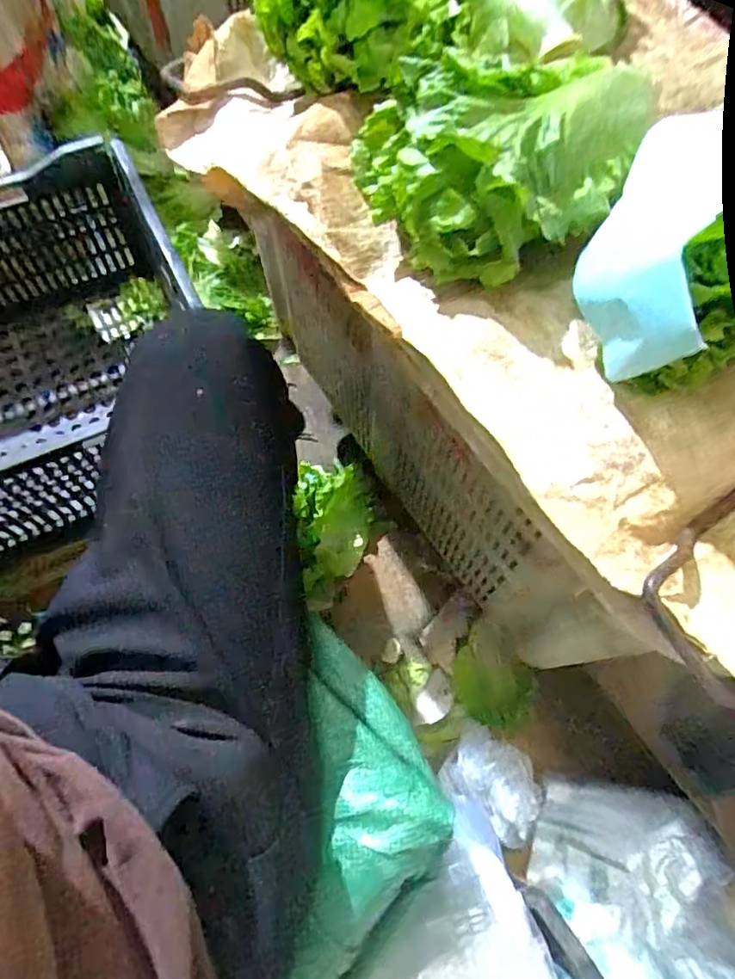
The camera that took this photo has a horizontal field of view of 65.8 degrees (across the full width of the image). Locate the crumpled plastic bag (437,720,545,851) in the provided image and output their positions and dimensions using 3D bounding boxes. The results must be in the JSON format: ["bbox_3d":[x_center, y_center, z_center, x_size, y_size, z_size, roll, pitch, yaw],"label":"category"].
[{"bbox_3d":[0.163,0.352,0.672,0.120,0.098,0.090,35,69,13],"label":"crumpled plastic bag"}]

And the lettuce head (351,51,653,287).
[{"bbox_3d":[0.087,-0.207,0.374,0.194,0.088,0.148,4,65,-1],"label":"lettuce head"}]

